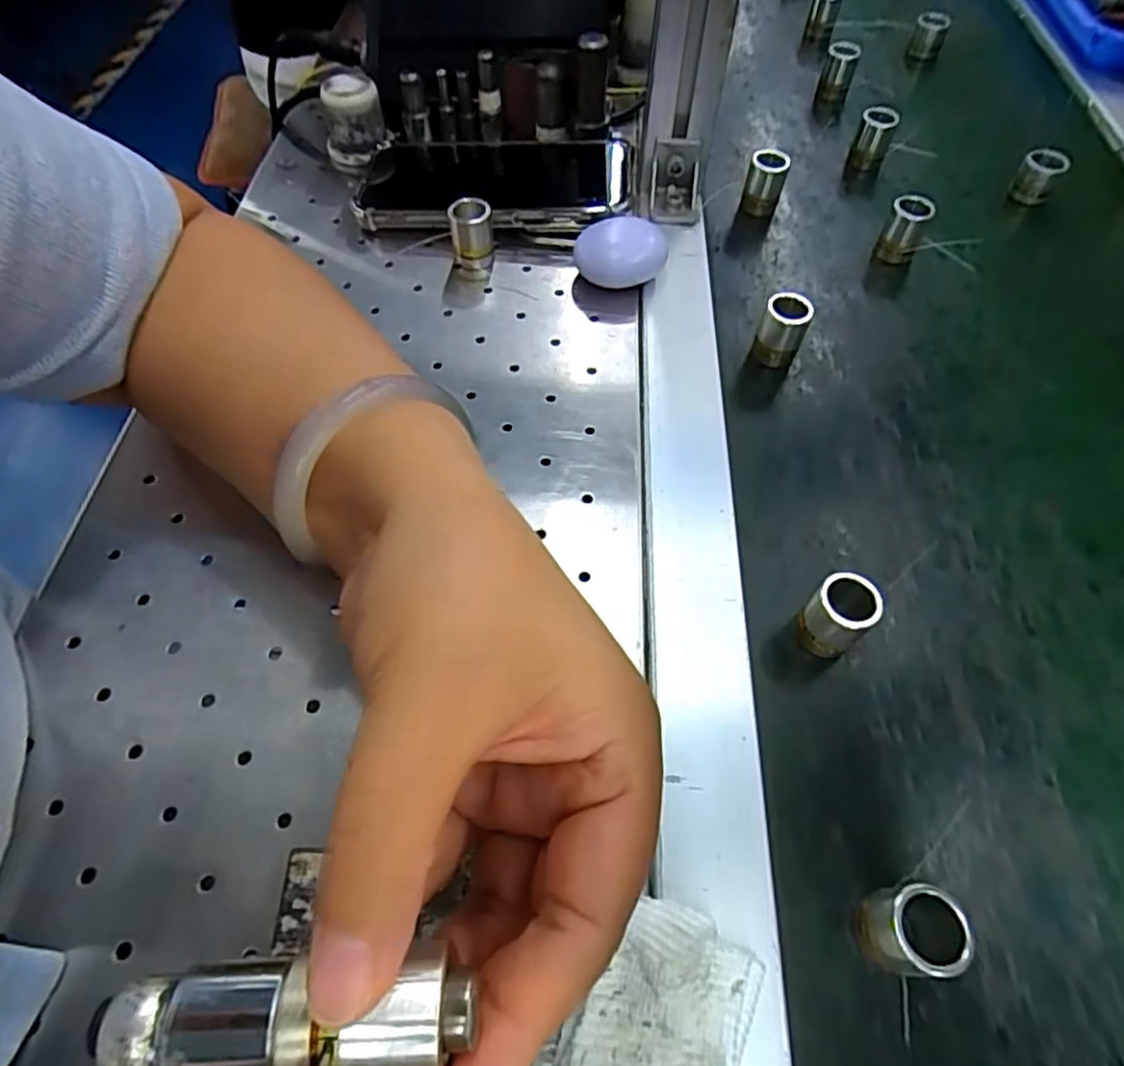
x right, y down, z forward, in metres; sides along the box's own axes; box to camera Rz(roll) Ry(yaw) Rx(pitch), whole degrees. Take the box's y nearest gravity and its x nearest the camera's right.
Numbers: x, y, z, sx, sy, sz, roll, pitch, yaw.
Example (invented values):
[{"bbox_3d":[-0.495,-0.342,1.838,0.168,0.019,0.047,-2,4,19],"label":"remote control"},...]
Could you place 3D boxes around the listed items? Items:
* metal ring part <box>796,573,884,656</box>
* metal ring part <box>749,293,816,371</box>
[{"bbox_3d":[0.108,0.033,0.263,0.022,0.033,0.022,1,59,-2],"label":"metal ring part"},{"bbox_3d":[0.116,-0.107,0.351,0.023,0.033,0.021,22,60,11],"label":"metal ring part"}]

